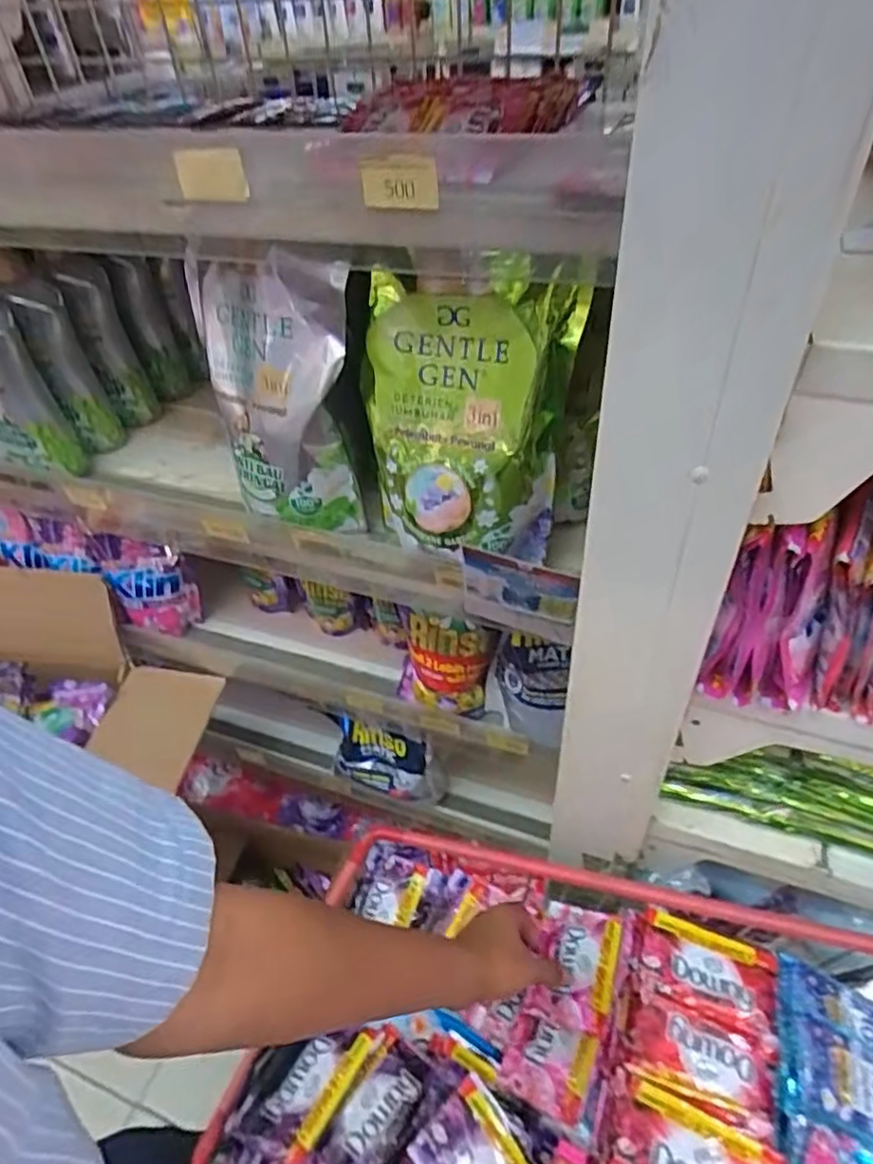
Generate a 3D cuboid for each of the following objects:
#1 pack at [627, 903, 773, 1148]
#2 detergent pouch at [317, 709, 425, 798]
[{"bbox_3d":[0.217,0.352,0.538,0.110,0.029,0.130,11,46,16],"label":"pack"},{"bbox_3d":[-0.085,0.247,0.954,0.142,0.128,0.046,11,46,17],"label":"detergent pouch"}]

